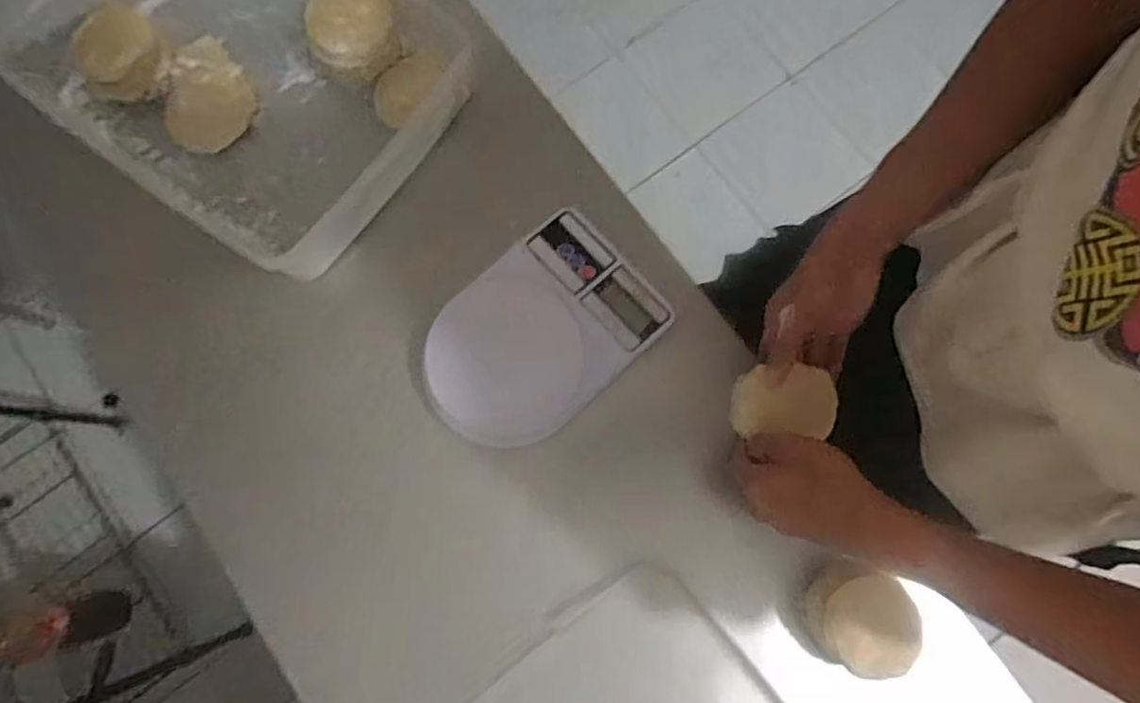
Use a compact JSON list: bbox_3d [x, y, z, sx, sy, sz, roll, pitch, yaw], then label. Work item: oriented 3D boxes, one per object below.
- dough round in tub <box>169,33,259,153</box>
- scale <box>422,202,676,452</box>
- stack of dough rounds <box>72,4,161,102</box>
[{"bbox_3d":[-0.364,-0.254,0.644,0.088,0.021,0.107,-34,80,-6],"label":"dough round in tub"},{"bbox_3d":[-0.030,-0.016,0.575,0.209,0.029,0.144,-41,81,-7],"label":"scale"},{"bbox_3d":[-0.438,-0.289,0.631,0.078,0.029,0.082,-34,80,-6],"label":"stack of dough rounds"}]

